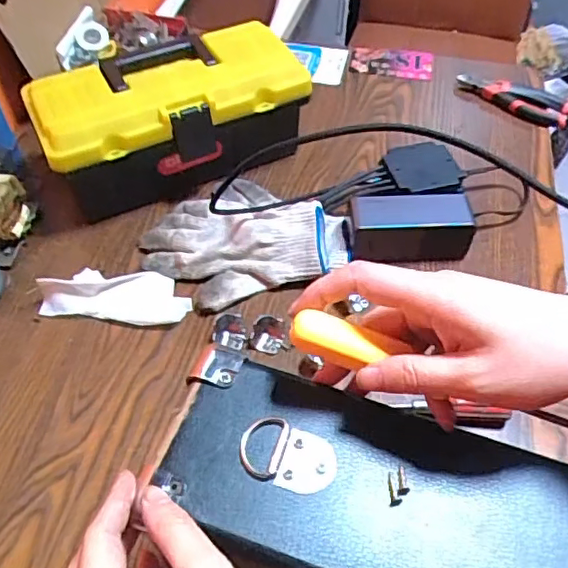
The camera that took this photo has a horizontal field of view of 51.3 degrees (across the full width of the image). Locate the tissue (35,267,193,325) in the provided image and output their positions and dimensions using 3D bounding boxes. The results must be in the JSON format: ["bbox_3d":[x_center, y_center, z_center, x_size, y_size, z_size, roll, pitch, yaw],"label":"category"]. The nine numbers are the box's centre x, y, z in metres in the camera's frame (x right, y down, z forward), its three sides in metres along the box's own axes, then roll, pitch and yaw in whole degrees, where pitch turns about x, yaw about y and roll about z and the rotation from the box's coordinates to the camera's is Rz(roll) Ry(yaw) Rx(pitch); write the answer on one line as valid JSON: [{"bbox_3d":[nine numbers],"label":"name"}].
[{"bbox_3d":[-0.168,0.008,0.593,0.142,0.033,0.056,4,52,3],"label":"tissue"}]

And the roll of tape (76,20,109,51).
[{"bbox_3d":[-0.262,-0.339,0.810,0.044,0.039,0.011,-33,13,-24],"label":"roll of tape"}]

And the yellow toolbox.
[{"bbox_3d":[-0.118,-0.184,0.669,0.291,0.123,0.136,-22,55,-16],"label":"yellow toolbox"}]

